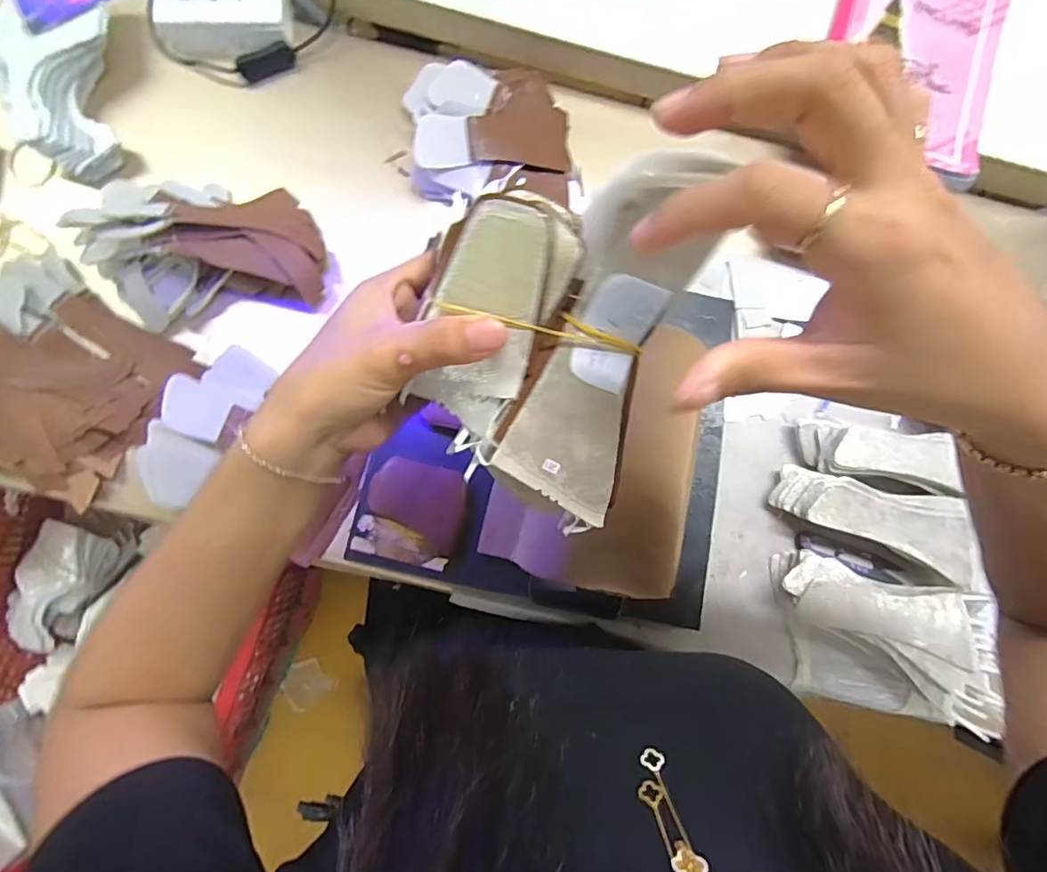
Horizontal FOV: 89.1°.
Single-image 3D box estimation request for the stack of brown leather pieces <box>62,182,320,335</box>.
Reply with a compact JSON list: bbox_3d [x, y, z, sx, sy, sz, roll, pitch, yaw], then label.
[{"bbox_3d":[-0.299,-0.180,0.492,0.217,0.053,0.142,-2,81,-3],"label":"stack of brown leather pieces"}]

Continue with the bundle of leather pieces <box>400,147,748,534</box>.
[{"bbox_3d":[0.012,-0.047,0.235,0.103,0.023,0.159,17,108,-5],"label":"bundle of leather pieces"}]

